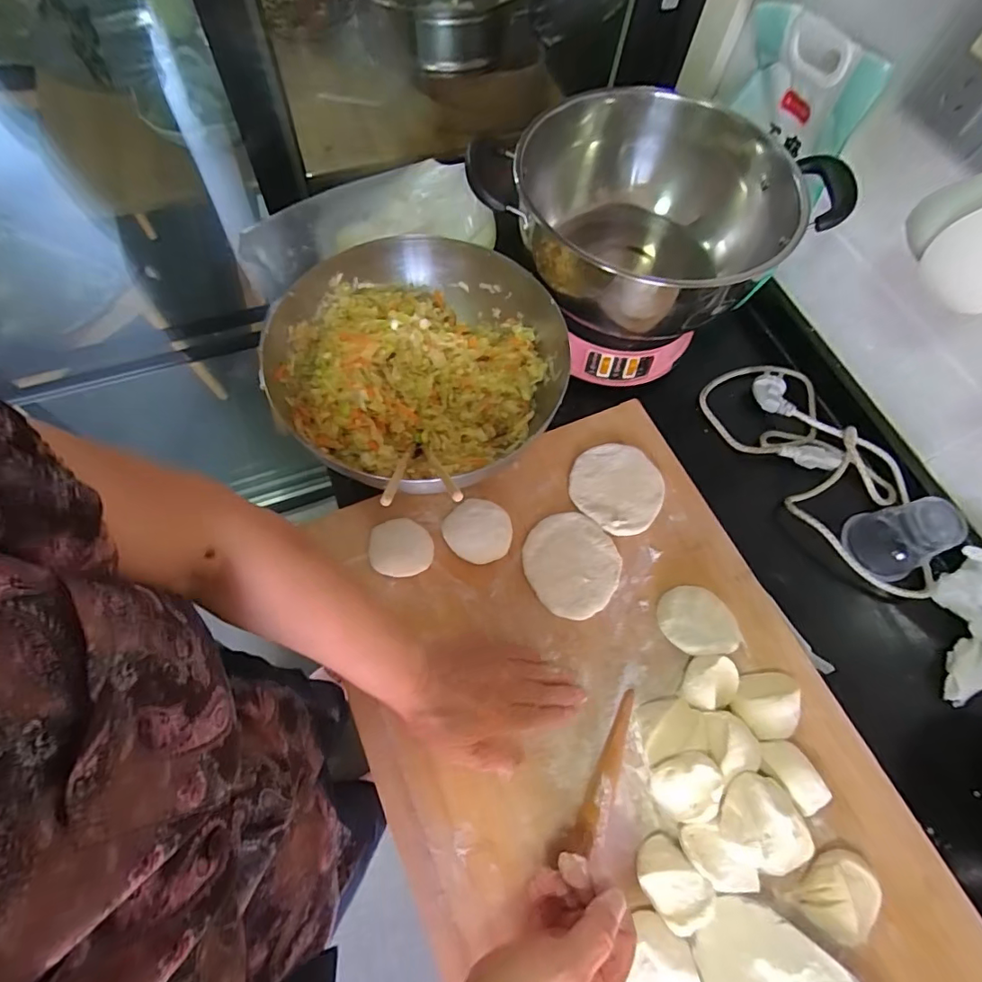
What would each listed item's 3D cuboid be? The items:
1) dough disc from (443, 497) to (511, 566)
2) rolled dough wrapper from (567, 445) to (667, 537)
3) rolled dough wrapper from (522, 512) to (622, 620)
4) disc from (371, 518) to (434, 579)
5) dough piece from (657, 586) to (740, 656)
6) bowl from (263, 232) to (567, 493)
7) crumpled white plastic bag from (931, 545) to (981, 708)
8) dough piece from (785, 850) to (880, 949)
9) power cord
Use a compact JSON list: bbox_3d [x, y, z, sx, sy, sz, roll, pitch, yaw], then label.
[{"bbox_3d":[-0.013,0.038,0.498,0.065,0.018,0.059,28,69,11],"label":"dough disc"},{"bbox_3d":[0.132,-0.006,0.529,0.094,0.004,0.093,2,66,-4],"label":"rolled dough wrapper"},{"bbox_3d":[0.078,0.070,0.495,0.091,0.005,0.093,2,66,-4],"label":"rolled dough wrapper"},{"bbox_3d":[-0.085,0.053,0.487,0.058,0.023,0.055,0,67,0],"label":"disc"},{"bbox_3d":[0.190,0.118,0.469,0.064,0.028,0.063,-4,67,-6],"label":"dough piece"},{"bbox_3d":[-0.068,-0.118,0.519,0.254,0.109,0.270,2,66,-4],"label":"bowl"},{"bbox_3d":[0.470,0.130,0.479,0.056,0.067,0.141,12,67,5],"label":"crumpled white plastic bag"},{"bbox_3d":[0.266,0.310,0.390,0.047,0.035,0.055,41,69,13],"label":"dough piece"},{"bbox_3d":[0.366,-0.023,0.561,0.141,0.037,0.298,-21,70,-13],"label":"power cord"}]

